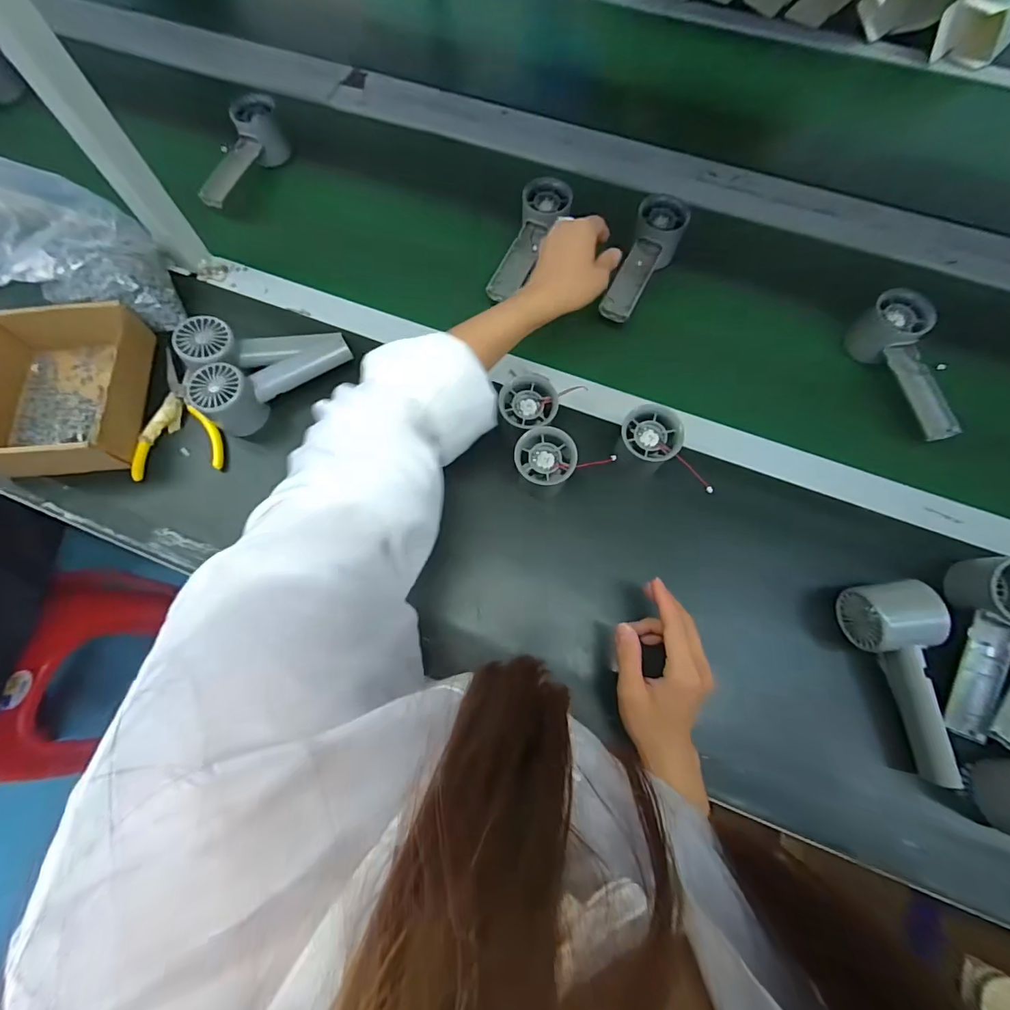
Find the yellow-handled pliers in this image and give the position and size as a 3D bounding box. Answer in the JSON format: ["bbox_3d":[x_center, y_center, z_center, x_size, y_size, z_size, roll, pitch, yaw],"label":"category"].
[{"bbox_3d":[-0.345,-0.099,0.482,0.086,0.015,0.137,-8,72,-1],"label":"yellow-handled pliers"}]

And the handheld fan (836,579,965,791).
[{"bbox_3d":[0.333,0.144,0.376,0.053,0.052,0.158,-2,73,1],"label":"handheld fan"}]

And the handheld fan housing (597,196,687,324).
[{"bbox_3d":[0.156,-0.274,0.520,0.056,0.040,0.158,27,82,10],"label":"handheld fan housing"}]

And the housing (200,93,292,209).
[{"bbox_3d":[-0.339,-0.442,0.597,0.044,0.085,0.155,13,73,6],"label":"housing"}]

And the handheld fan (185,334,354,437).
[{"bbox_3d":[-0.237,-0.130,0.472,0.155,0.054,0.054,-22,73,-5],"label":"handheld fan"}]

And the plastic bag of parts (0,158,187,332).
[{"bbox_3d":[-0.452,-0.266,0.451,0.133,0.188,0.130,-42,76,-11],"label":"plastic bag of parts"}]

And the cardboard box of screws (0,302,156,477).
[{"bbox_3d":[-0.459,-0.119,0.472,0.155,0.052,0.179,-7,72,0],"label":"cardboard box of screws"}]

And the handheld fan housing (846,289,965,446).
[{"bbox_3d":[0.433,-0.146,0.475,0.047,0.051,0.157,-19,73,-4],"label":"handheld fan housing"}]

